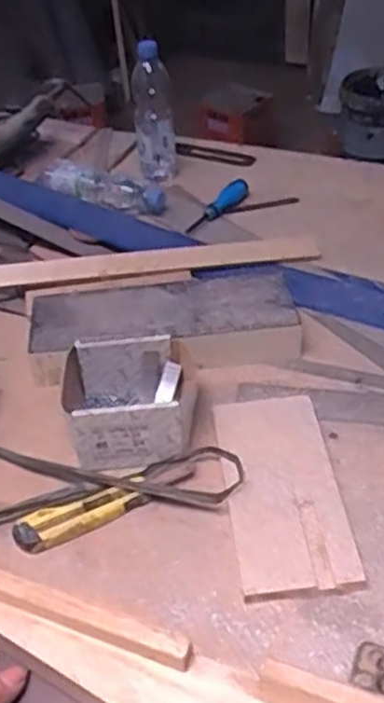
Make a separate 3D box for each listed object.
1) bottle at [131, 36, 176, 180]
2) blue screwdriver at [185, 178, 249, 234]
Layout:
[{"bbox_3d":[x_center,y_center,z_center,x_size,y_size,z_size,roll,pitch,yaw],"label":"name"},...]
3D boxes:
[{"bbox_3d":[-0.066,-0.409,1.264,0.067,0.233,0.066,-7,41,-2],"label":"bottle"},{"bbox_3d":[0.049,-0.242,1.226,0.033,0.034,0.159,23,49,28],"label":"blue screwdriver"}]

